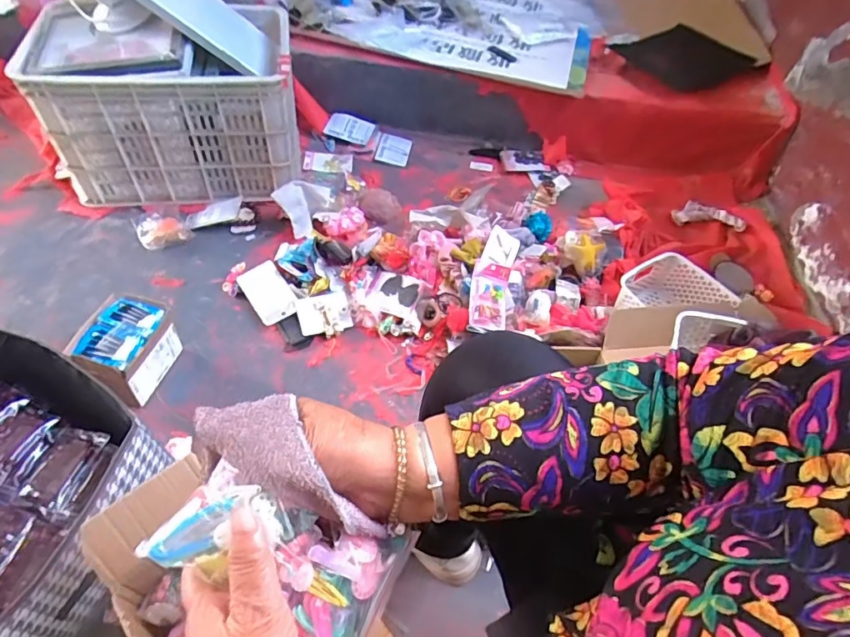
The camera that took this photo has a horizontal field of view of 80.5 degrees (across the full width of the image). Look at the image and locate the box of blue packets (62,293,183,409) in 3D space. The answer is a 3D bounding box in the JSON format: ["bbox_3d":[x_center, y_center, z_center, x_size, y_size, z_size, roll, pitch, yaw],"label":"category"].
[{"bbox_3d":[-0.506,0.056,0.852,0.124,0.125,0.144,7,50,1],"label":"box of blue packets"}]

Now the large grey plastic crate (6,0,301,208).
[{"bbox_3d":[-0.565,-0.490,1.177,0.493,0.308,0.331,-7,51,-11],"label":"large grey plastic crate"}]

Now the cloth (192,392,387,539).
[{"bbox_3d":[-0.083,0.088,0.314,0.129,0.045,0.060,32,54,18],"label":"cloth"}]

